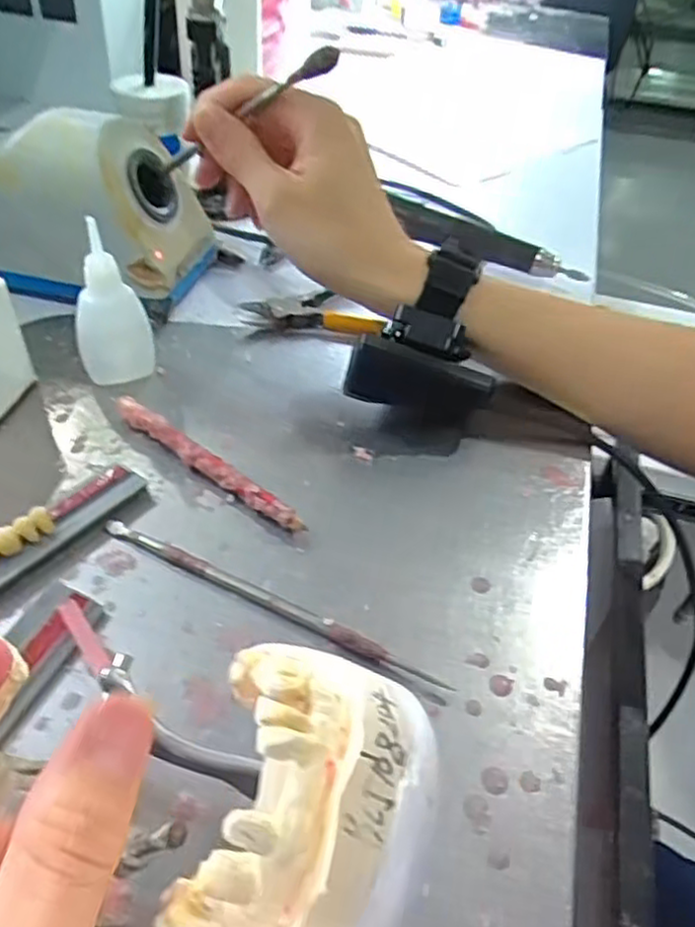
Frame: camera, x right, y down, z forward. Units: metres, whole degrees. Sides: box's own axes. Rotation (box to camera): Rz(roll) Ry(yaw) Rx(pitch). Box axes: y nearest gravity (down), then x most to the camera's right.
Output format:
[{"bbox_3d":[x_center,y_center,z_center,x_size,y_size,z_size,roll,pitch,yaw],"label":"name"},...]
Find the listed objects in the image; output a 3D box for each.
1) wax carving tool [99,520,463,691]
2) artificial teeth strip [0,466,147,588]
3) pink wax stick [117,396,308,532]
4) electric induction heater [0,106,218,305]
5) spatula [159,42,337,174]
[{"bbox_3d":[-0.032,0.052,0.275,0.149,0.006,0.007,22,46,17],"label":"wax carving tool"},{"bbox_3d":[-0.120,0.025,0.291,0.017,0.015,0.081,30,49,24],"label":"artificial teeth strip"},{"bbox_3d":[-0.066,0.000,0.325,0.118,0.013,0.008,32,50,26],"label":"pink wax stick"},{"bbox_3d":[-0.194,-0.162,0.426,0.207,0.092,0.081,12,44,7],"label":"electric induction heater"},{"bbox_3d":[-0.058,-0.176,0.367,0.016,0.009,0.153,-36,22,-34],"label":"spatula"}]

